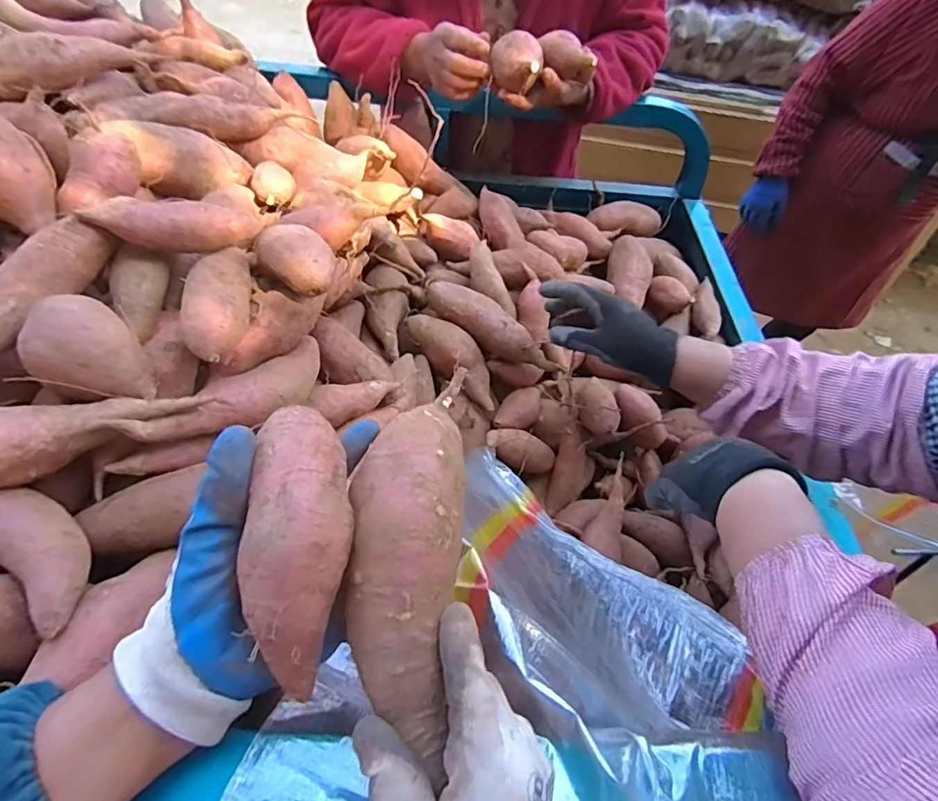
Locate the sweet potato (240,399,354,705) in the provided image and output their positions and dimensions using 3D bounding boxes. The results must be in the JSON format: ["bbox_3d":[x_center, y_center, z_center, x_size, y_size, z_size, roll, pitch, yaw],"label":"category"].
[{"bbox_3d":[-0.085,0.070,0.273,0.048,0.041,0.140,-1,74,-7],"label":"sweet potato"}]

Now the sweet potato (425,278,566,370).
[{"bbox_3d":[0.032,-0.089,0.698,0.196,0.040,0.044,34,53,3],"label":"sweet potato"}]

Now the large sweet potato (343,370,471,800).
[{"bbox_3d":[-0.033,0.071,0.306,0.058,0.055,0.211,5,62,-3],"label":"large sweet potato"}]

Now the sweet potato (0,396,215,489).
[{"bbox_3d":[-0.268,0.016,0.362,0.170,0.039,0.048,-22,55,-23],"label":"sweet potato"}]

